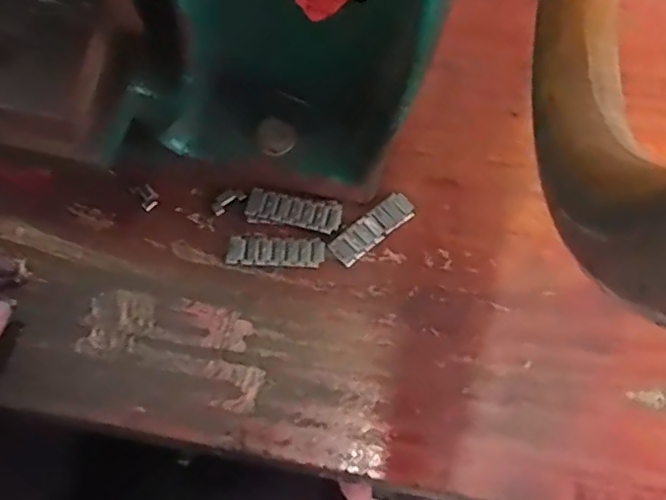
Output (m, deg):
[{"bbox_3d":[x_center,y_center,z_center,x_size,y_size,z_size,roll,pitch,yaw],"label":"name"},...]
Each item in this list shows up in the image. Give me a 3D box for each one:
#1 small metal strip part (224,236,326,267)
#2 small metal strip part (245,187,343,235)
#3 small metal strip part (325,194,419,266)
[{"bbox_3d":[-0.032,0.001,0.375,0.055,0.004,0.015,2,69,2],"label":"small metal strip part"},{"bbox_3d":[-0.022,-0.022,0.381,0.053,0.004,0.020,9,70,5],"label":"small metal strip part"},{"bbox_3d":[0.023,-0.013,0.379,0.054,0.004,0.019,-37,73,-12],"label":"small metal strip part"}]

